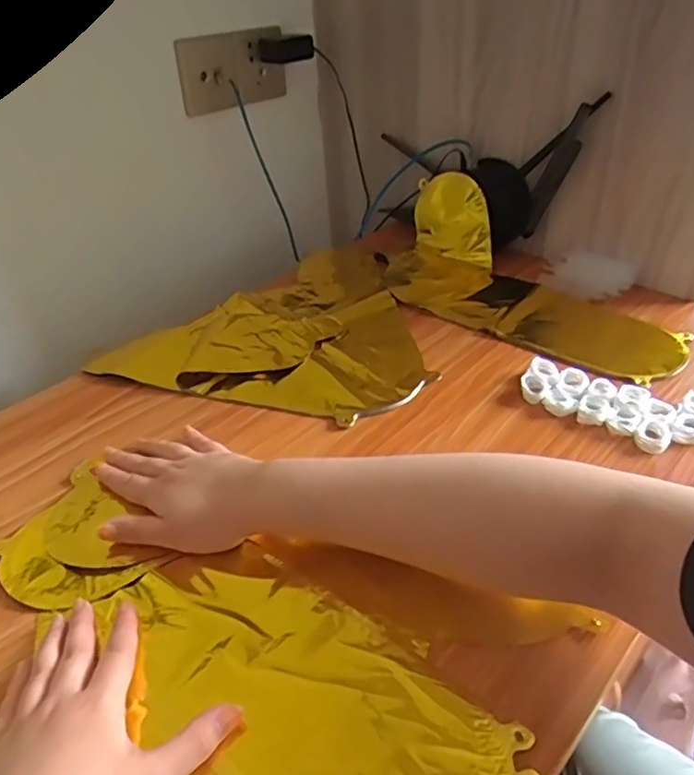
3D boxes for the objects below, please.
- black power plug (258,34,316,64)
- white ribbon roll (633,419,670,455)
[{"bbox_3d":[-0.084,-0.472,0.851,0.075,0.033,0.023,2,37,8],"label":"black power plug"},{"bbox_3d":[0.260,0.041,0.520,0.026,0.009,0.031,24,45,30],"label":"white ribbon roll"}]

